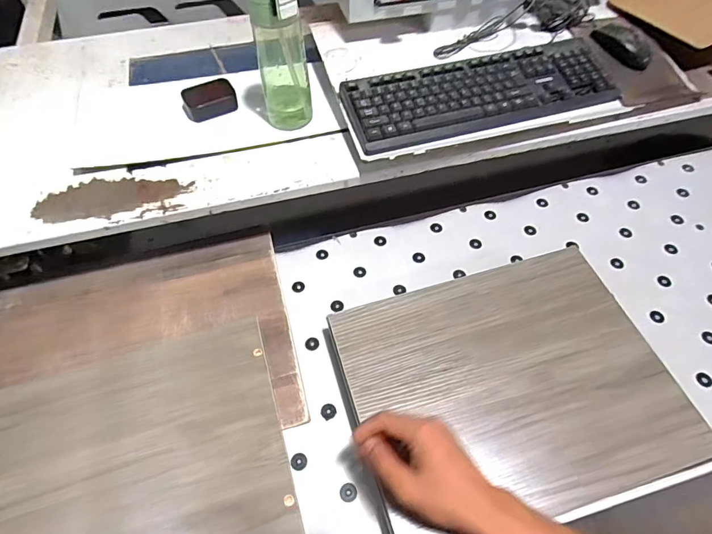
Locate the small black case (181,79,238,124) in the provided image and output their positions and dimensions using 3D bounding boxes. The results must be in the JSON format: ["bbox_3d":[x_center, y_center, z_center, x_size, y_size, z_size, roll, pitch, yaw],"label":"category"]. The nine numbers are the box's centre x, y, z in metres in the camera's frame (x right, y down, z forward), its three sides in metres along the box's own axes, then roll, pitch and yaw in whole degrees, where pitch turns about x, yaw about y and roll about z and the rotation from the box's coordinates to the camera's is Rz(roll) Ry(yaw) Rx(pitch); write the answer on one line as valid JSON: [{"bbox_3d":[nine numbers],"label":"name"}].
[{"bbox_3d":[-0.235,-0.268,0.708,0.082,0.039,0.040,-24,59,-14],"label":"small black case"}]

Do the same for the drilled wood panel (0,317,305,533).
[{"bbox_3d":[-0.278,0.238,0.536,0.373,0.026,0.300,-16,57,-9],"label":"drilled wood panel"}]

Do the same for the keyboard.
[{"bbox_3d":[0.198,-0.268,0.687,0.433,0.048,0.133,-15,57,-9],"label":"keyboard"}]

